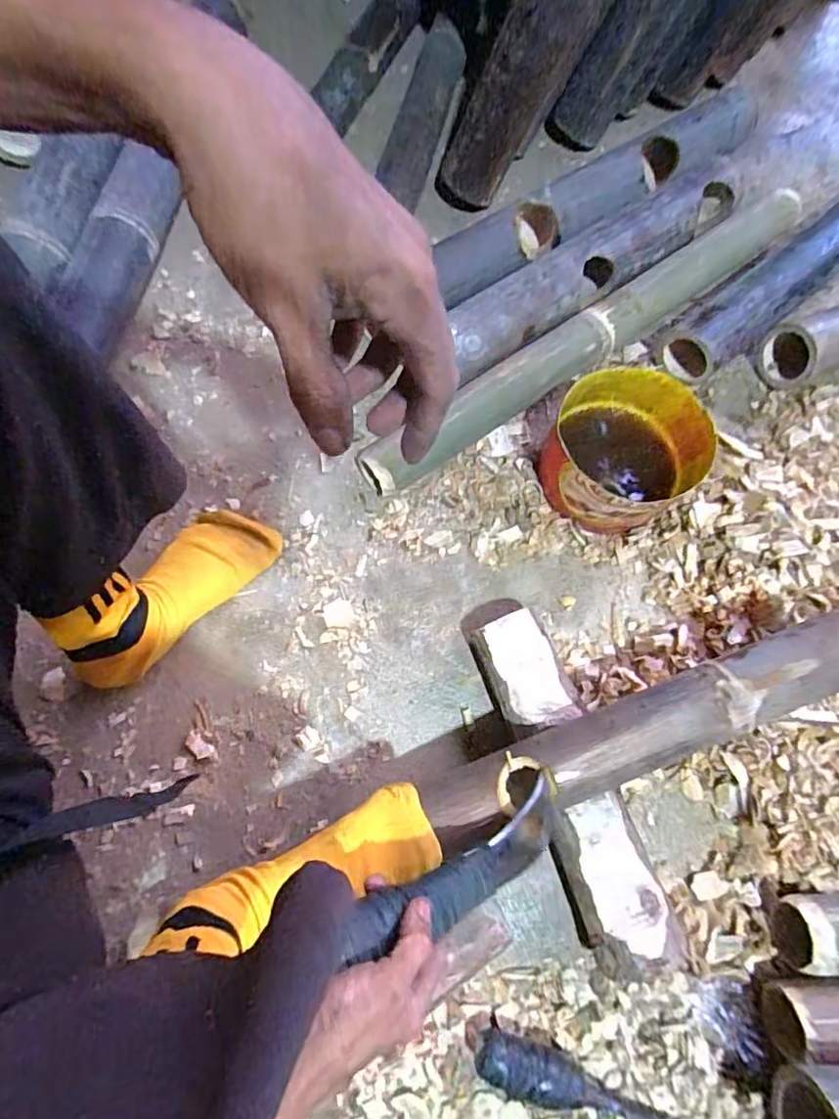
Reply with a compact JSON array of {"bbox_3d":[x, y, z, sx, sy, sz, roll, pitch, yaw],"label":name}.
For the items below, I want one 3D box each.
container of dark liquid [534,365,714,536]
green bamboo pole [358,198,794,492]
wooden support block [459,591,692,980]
[{"bbox_3d":[0.213,-0.109,0.596,0.143,0.088,0.150,1,73,-3],"label":"container of dark liquid"},{"bbox_3d":[0.201,-0.253,0.651,0.613,0.058,0.067,-31,77,-11],"label":"green bamboo pole"},{"bbox_3d":[0.129,0.190,0.520,0.080,0.070,0.325,-20,75,-8],"label":"wooden support block"}]

